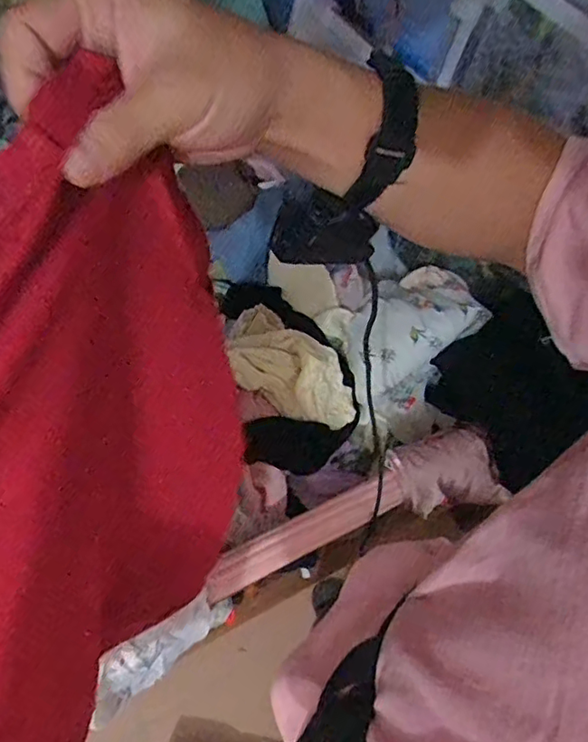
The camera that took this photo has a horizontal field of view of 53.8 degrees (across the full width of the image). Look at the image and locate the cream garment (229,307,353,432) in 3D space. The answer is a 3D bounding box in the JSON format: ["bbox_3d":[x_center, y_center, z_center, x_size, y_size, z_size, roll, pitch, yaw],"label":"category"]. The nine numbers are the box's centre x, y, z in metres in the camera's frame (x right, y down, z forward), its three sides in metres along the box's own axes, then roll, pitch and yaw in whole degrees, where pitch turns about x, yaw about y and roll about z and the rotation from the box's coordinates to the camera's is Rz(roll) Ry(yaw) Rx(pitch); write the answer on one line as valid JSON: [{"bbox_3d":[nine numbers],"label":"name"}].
[{"bbox_3d":[-0.006,0.000,0.818,0.207,0.082,0.125,25,59,11],"label":"cream garment"}]

